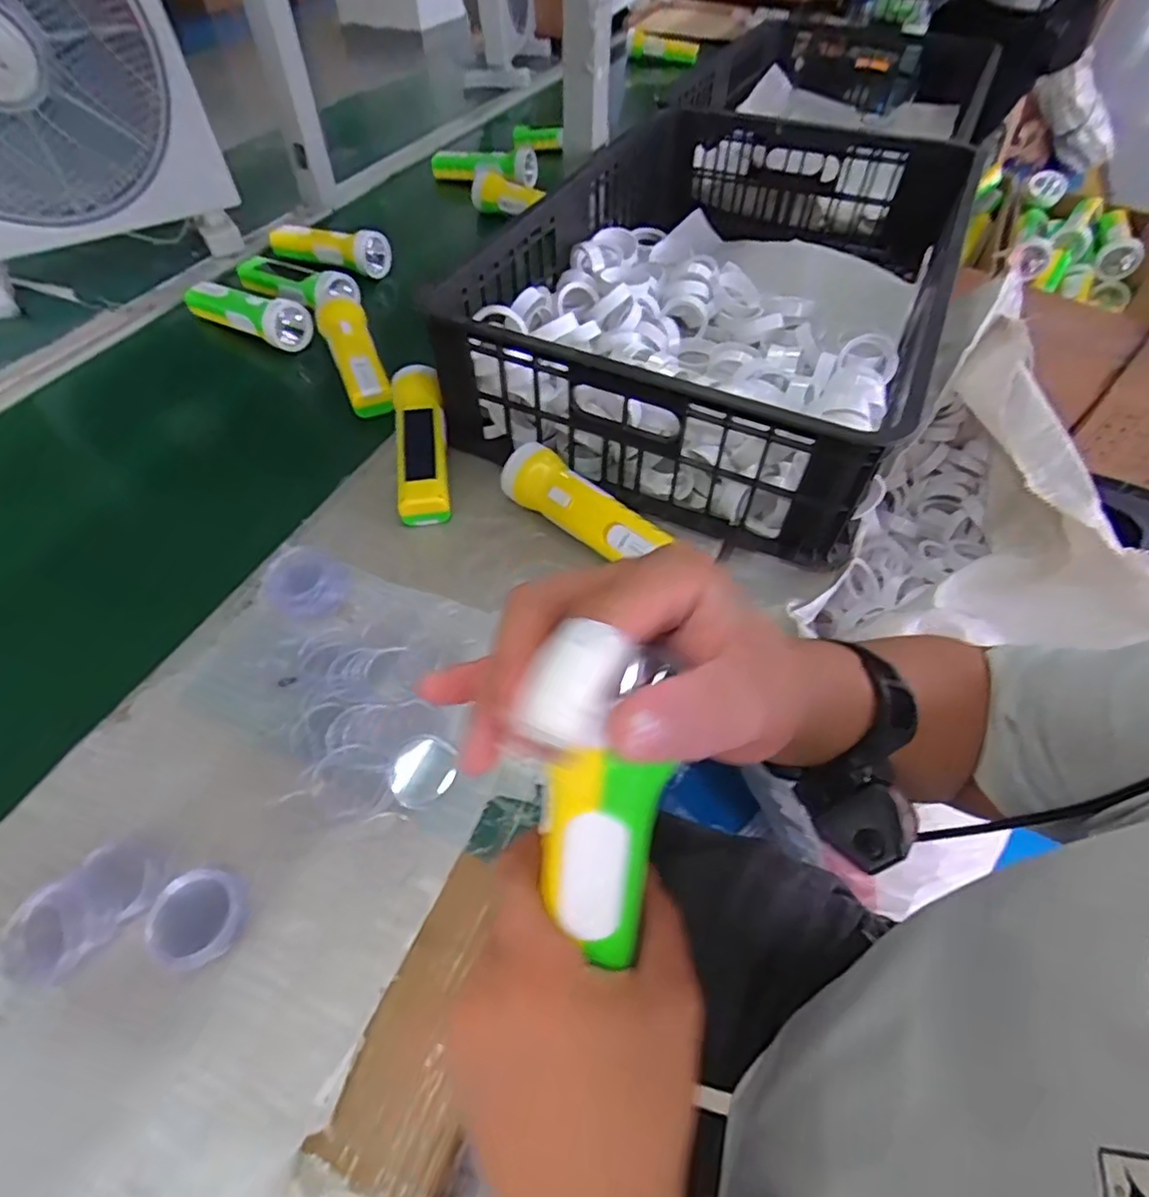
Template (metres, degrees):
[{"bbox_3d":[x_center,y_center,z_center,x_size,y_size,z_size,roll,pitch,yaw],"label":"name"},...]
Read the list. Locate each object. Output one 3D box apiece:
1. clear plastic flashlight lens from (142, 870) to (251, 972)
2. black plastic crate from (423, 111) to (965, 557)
[{"bbox_3d":[-0.203,0.173,0.335,0.039,0.025,0.047,17,55,13],"label":"clear plastic flashlight lens"},{"bbox_3d":[0.164,-0.336,0.653,0.400,0.131,0.606,18,55,14],"label":"black plastic crate"}]

